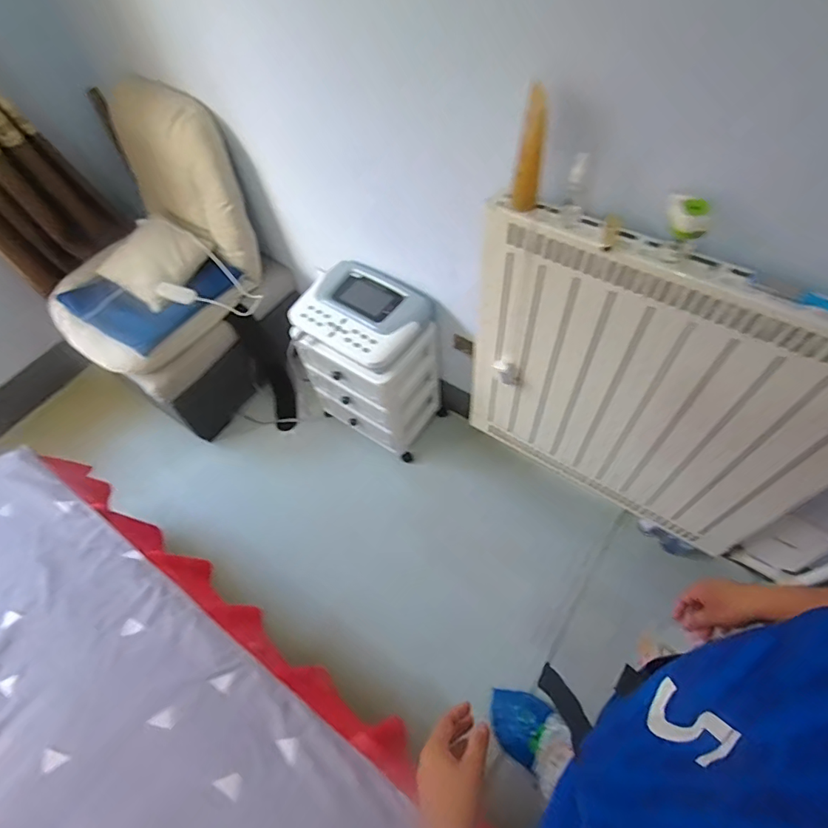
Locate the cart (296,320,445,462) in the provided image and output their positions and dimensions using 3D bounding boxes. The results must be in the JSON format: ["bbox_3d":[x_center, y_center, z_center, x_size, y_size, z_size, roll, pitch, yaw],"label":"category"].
[{"bbox_3d":[-0.123,-0.124,1.480,0.354,0.425,0.256,28,64,21],"label":"cart"}]

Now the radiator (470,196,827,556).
[{"bbox_3d":[0.457,-0.027,0.995,0.726,0.702,0.058,27,64,20],"label":"radiator"}]

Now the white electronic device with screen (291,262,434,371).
[{"bbox_3d":[-0.136,-0.274,1.293,0.336,0.112,0.269,30,65,21],"label":"white electronic device with screen"}]

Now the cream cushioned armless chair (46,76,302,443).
[{"bbox_3d":[-0.783,-0.434,1.467,0.571,0.785,0.592,32,66,22],"label":"cream cushioned armless chair"}]

